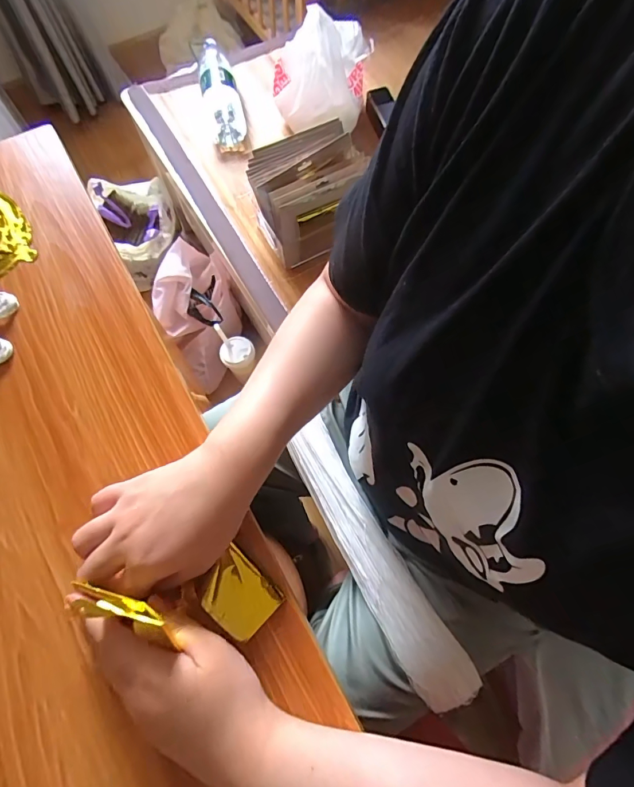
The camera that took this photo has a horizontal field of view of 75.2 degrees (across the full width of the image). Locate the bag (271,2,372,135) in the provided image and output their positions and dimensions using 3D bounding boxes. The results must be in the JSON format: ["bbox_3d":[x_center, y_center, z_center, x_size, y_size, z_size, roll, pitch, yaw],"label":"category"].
[{"bbox_3d":[0.011,-0.709,0.914,0.212,0.151,0.157,1,69,0],"label":"bag"}]

